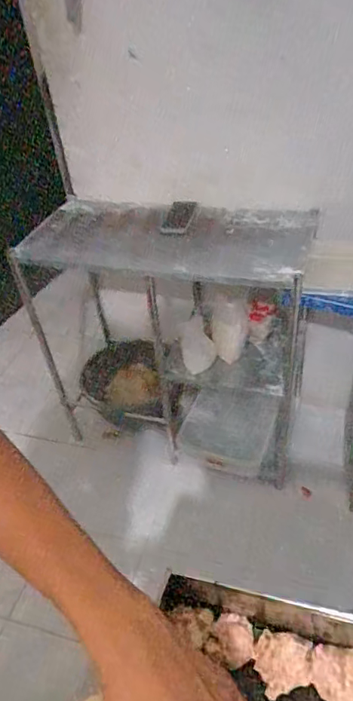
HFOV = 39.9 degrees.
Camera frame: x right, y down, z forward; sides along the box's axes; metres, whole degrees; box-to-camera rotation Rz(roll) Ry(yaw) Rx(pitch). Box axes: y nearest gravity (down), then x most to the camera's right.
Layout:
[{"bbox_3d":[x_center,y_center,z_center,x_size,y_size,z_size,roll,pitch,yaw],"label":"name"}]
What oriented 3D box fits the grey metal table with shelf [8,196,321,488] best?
[{"bbox_3d":[-0.008,-0.044,1.591,0.798,0.790,0.421,7,42,17],"label":"grey metal table with shelf"}]

